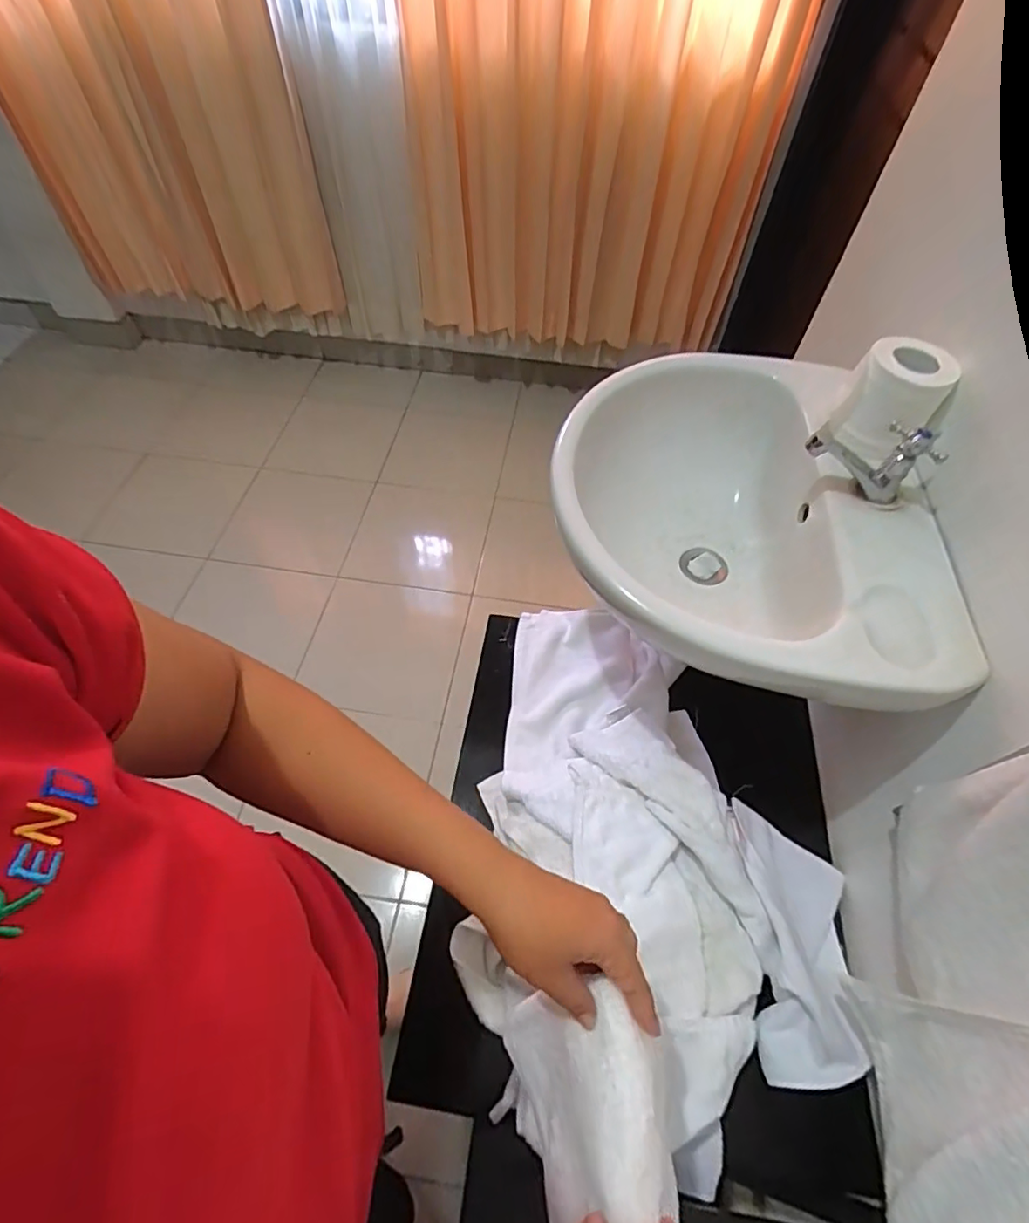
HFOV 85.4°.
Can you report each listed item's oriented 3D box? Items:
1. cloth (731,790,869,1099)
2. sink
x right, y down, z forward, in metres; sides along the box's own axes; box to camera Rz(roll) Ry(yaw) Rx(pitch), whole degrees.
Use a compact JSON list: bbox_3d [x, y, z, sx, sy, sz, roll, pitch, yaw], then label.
[{"bbox_3d":[0.324,0.357,0.626,0.130,0.066,0.279,3,56,1],"label":"cloth"},{"bbox_3d":[0.249,-0.090,0.674,0.391,0.170,0.462,2,56,0],"label":"sink"}]

